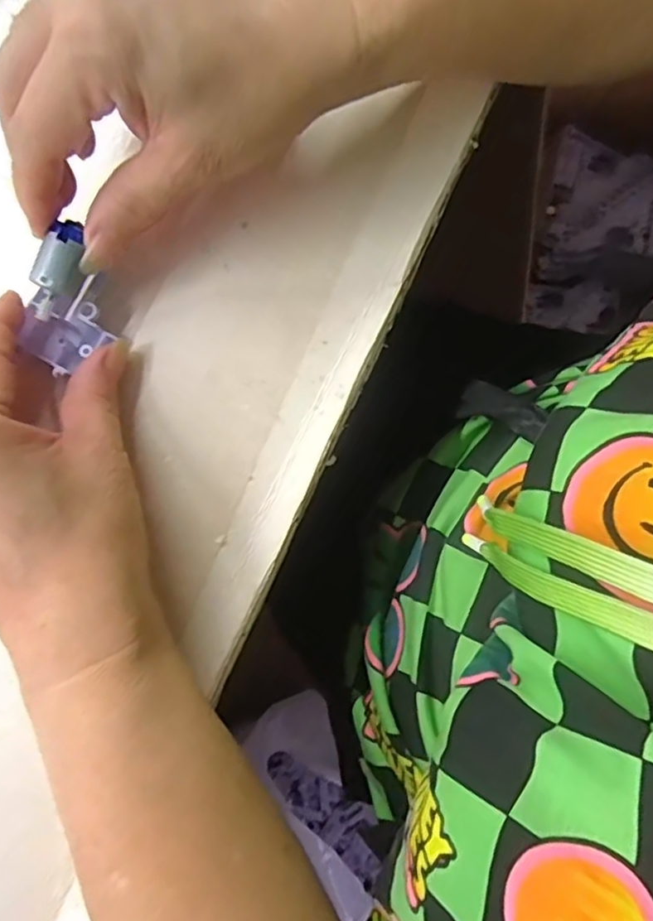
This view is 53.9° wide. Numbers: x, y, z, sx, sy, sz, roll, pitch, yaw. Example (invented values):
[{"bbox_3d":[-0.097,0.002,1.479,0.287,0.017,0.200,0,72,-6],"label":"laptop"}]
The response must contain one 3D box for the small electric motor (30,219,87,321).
[{"bbox_3d":[-0.099,-0.070,0.238,0.014,0.011,0.037,23,103,4],"label":"small electric motor"}]

